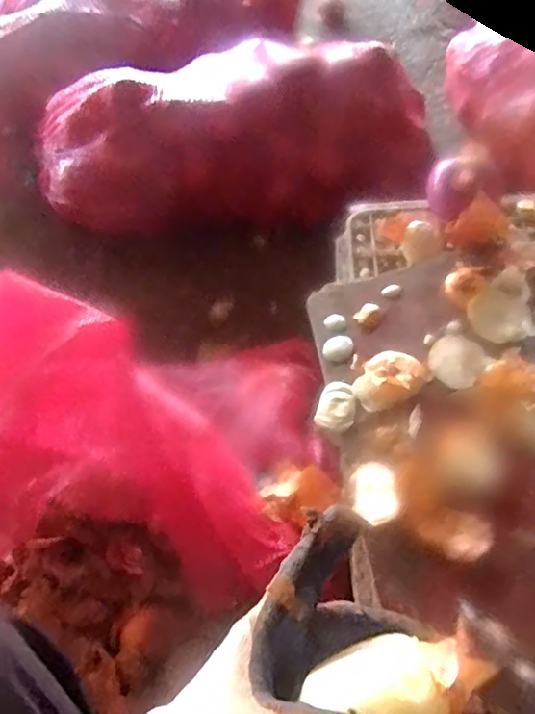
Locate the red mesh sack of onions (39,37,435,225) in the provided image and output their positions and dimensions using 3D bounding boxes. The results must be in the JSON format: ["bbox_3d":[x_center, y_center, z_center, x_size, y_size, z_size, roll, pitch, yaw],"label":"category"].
[{"bbox_3d":[-0.058,-0.376,0.936,0.633,0.215,0.214,-7,55,0],"label":"red mesh sack of onions"}]

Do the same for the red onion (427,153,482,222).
[{"bbox_3d":[0.200,-0.181,0.595,0.055,0.050,0.063,10,57,11],"label":"red onion"}]

